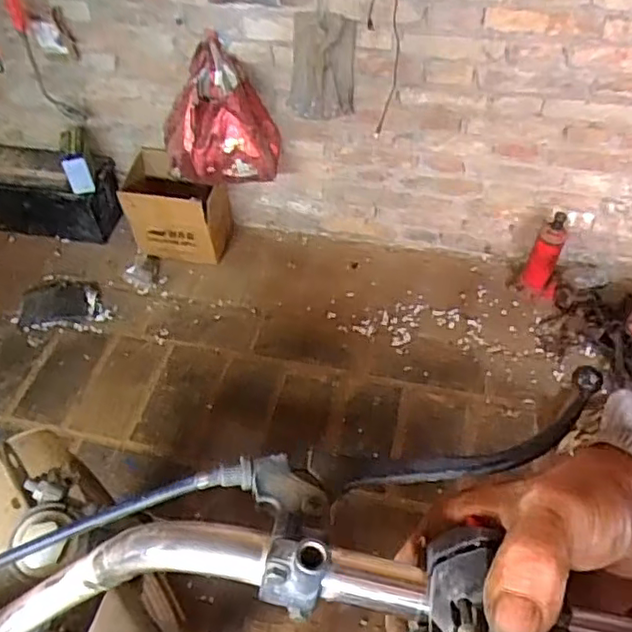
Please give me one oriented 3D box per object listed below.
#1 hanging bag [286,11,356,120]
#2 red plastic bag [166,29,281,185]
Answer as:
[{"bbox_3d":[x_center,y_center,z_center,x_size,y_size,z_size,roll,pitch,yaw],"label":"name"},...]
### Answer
[{"bbox_3d":[0.011,-0.573,1.475,0.151,0.272,0.028,18,57,14],"label":"hanging bag"},{"bbox_3d":[-0.244,-0.487,1.589,0.283,0.318,0.164,15,51,14],"label":"red plastic bag"}]

